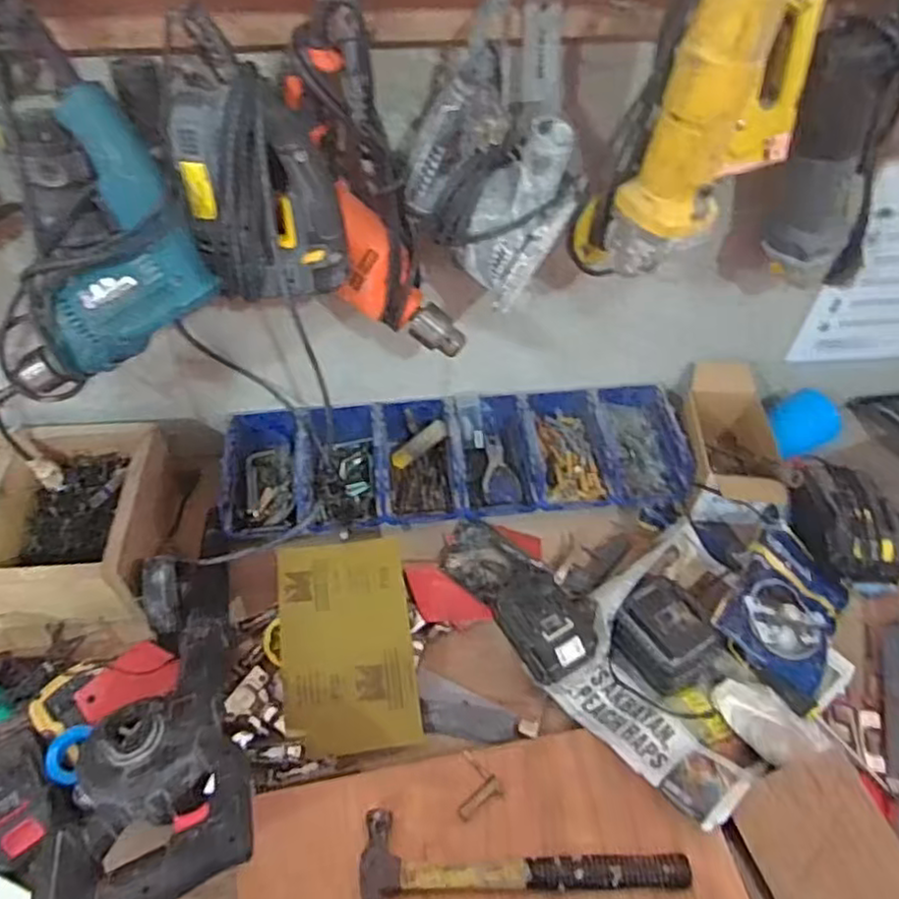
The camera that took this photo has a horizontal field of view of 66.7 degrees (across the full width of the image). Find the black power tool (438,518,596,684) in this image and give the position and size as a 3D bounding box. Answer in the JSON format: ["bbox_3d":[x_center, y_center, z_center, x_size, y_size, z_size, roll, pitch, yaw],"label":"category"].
[{"bbox_3d":[0.081,0.167,0.823,0.114,0.064,0.239,-25,42,-21],"label":"black power tool"}]

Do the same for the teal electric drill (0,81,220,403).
[{"bbox_3d":[-0.300,-0.152,0.622,0.151,0.292,0.075,25,23,-10],"label":"teal electric drill"}]

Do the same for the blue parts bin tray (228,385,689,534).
[{"bbox_3d":[0.008,0.018,0.918,0.599,0.078,0.189,-3,50,-4],"label":"blue parts bin tray"}]

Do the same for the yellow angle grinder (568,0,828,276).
[{"bbox_3d":[0.213,-0.286,0.586,0.113,0.257,0.189,34,57,24],"label":"yellow angle grinder"}]

